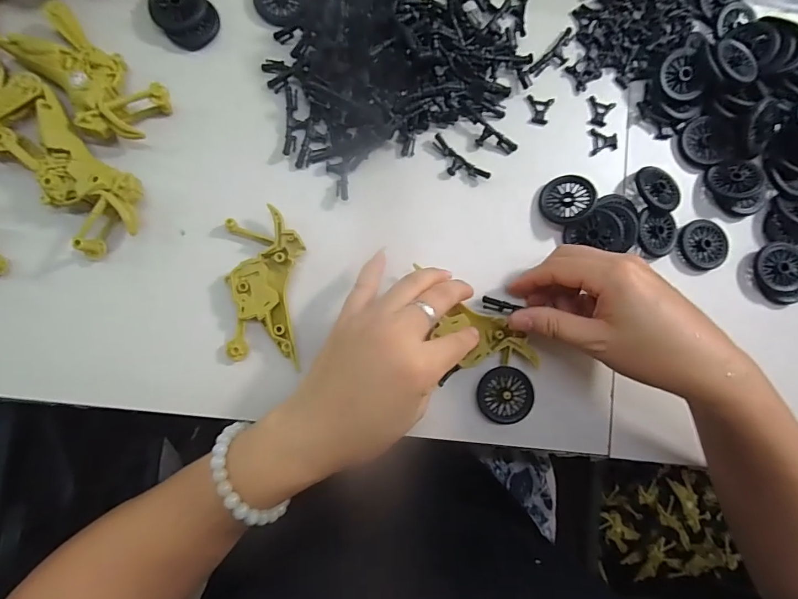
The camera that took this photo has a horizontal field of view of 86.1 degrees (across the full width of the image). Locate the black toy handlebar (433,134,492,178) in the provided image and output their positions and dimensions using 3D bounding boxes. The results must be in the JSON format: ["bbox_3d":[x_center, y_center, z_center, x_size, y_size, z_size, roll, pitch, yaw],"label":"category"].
[{"bbox_3d":[0.043,-0.099,0.311,0.048,0.005,0.018,36,82,-2],"label":"black toy handlebar"}]

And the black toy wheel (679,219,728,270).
[{"bbox_3d":[0.231,-0.042,0.324,0.037,0.007,0.037,1,85,-6],"label":"black toy wheel"}]

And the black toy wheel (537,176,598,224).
[{"bbox_3d":[0.123,-0.072,0.311,0.037,0.009,0.037,-4,78,19],"label":"black toy wheel"}]

